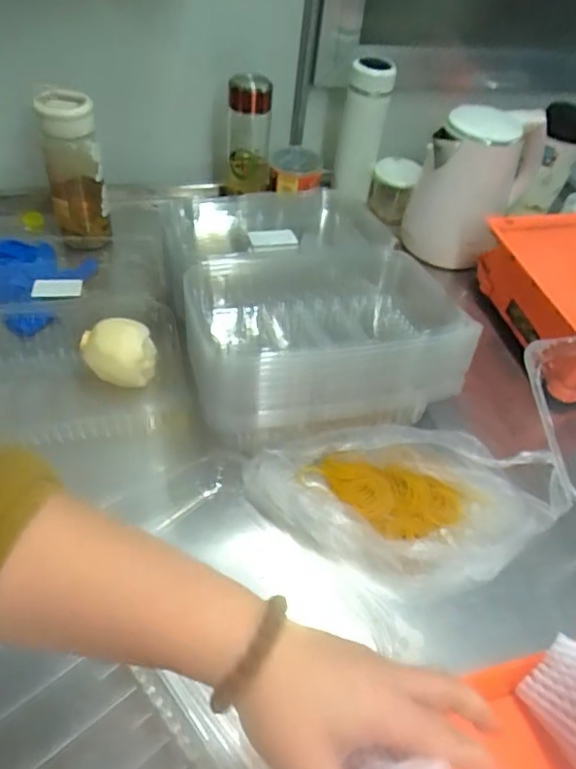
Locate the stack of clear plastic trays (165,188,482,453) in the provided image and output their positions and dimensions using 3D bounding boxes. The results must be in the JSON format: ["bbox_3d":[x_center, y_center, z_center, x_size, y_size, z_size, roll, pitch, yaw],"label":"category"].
[{"bbox_3d":[0.009,-0.119,0.704,0.280,0.130,0.381,-8,49,-13],"label":"stack of clear plastic trays"}]

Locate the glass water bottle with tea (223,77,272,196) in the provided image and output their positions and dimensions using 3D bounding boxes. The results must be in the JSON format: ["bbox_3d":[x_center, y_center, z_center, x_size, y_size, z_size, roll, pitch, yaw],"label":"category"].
[{"bbox_3d":[-0.060,-0.373,0.882,0.066,0.163,0.063,4,48,-3],"label":"glass water bottle with tea"}]

